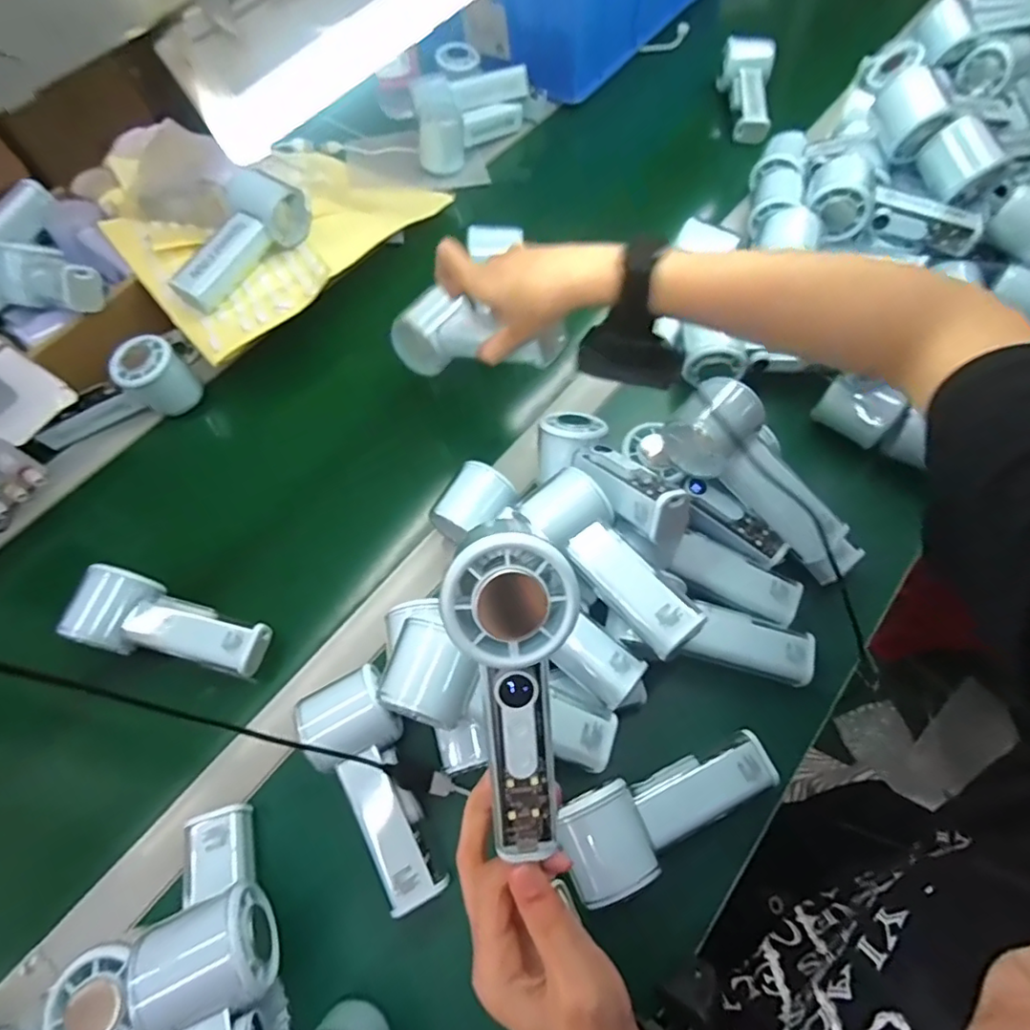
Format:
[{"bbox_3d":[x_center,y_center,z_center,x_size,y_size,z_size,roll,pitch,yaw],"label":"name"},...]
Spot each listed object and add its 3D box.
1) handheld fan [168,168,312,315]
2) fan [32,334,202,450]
[{"bbox_3d":[-0.278,-0.272,0.559,0.075,0.054,0.156,31,69,18],"label":"handheld fan"},{"bbox_3d":[-0.388,-0.116,0.546,0.148,0.062,0.055,-18,63,-5],"label":"fan"}]

